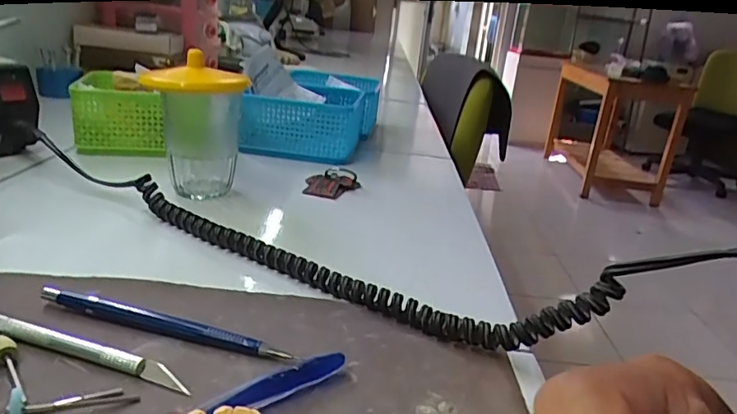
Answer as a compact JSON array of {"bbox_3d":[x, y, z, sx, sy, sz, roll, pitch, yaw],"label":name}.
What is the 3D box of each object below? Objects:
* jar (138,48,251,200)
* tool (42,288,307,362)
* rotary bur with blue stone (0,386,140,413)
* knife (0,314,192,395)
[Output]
[{"bbox_3d":[-0.145,-0.070,0.470,0.073,0.106,0.069,6,20,-2],"label":"jar"},{"bbox_3d":[-0.102,0.059,0.279,0.136,0.010,0.007,11,21,12],"label":"tool"},{"bbox_3d":[-0.119,0.078,0.222,0.048,0.015,0.011,6,15,-43],"label":"rotary bur with blue stone"},{"bbox_3d":[-0.144,0.063,0.258,0.136,0.008,0.008,11,21,12],"label":"knife"}]

